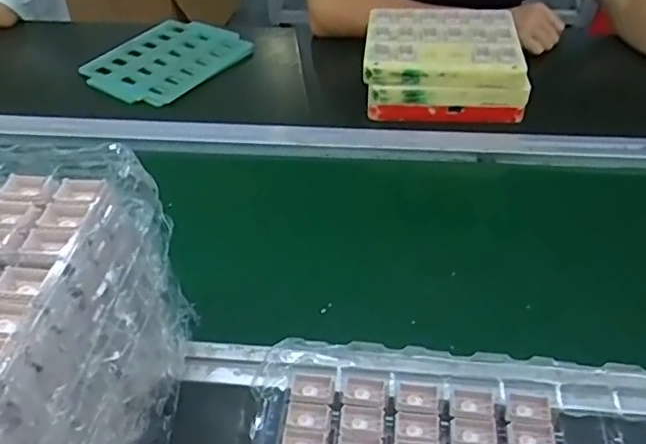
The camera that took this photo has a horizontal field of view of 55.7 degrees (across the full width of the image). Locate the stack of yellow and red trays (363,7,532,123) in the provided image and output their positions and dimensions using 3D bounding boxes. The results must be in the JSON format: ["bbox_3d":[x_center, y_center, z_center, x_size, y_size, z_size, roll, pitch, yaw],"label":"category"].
[{"bbox_3d":[0.159,-0.217,0.833,0.203,0.083,0.172,0,42,3],"label":"stack of yellow and red trays"}]

